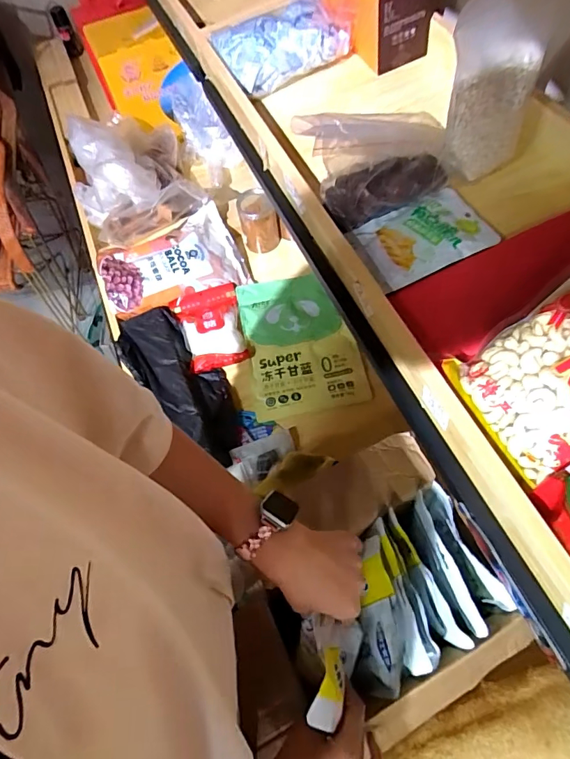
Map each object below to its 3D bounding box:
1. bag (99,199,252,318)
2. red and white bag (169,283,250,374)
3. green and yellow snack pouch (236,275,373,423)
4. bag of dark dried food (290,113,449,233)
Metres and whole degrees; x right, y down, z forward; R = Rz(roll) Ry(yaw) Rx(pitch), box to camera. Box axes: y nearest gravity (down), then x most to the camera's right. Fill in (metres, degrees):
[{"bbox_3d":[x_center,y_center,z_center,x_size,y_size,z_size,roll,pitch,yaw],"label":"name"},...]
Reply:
[{"bbox_3d":[-0.257,-0.268,1.011,0.305,0.055,0.191,-21,61,-14],"label":"bag"},{"bbox_3d":[-0.157,-0.113,0.966,0.136,0.034,0.191,-14,60,-10],"label":"red and white bag"},{"bbox_3d":[0.030,-0.081,0.949,0.223,0.044,0.325,-8,59,-7],"label":"green and yellow snack pouch"},{"bbox_3d":[0.104,-0.247,0.525,0.175,0.106,0.068,-16,60,-12],"label":"bag of dark dried food"}]

